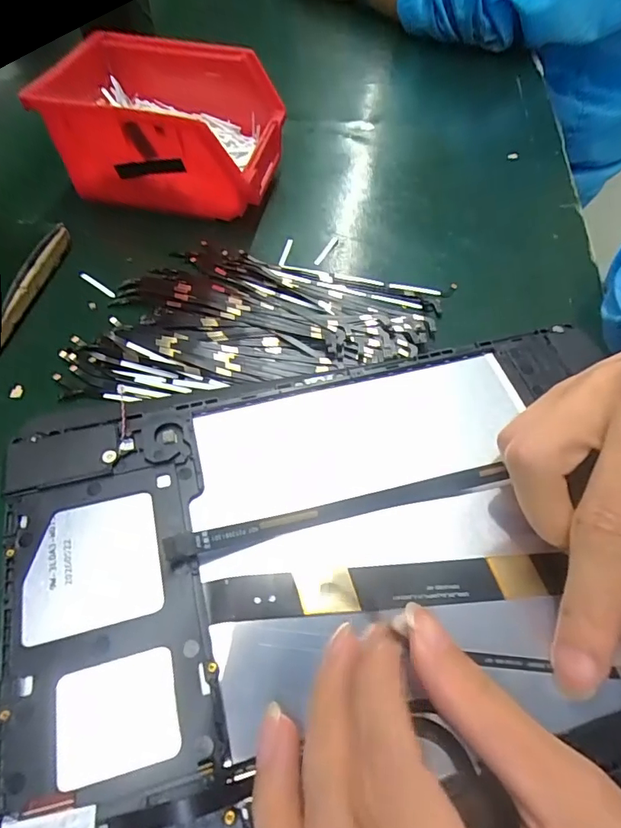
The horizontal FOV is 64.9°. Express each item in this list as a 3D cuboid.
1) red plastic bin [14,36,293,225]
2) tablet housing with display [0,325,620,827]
[{"bbox_3d":[-0.093,-0.193,0.332,0.128,0.076,0.099,9,56,3],"label":"red plastic bin"},{"bbox_3d":[0.021,0.044,0.164,0.230,0.011,0.153,-11,57,-11],"label":"tablet housing with display"}]

